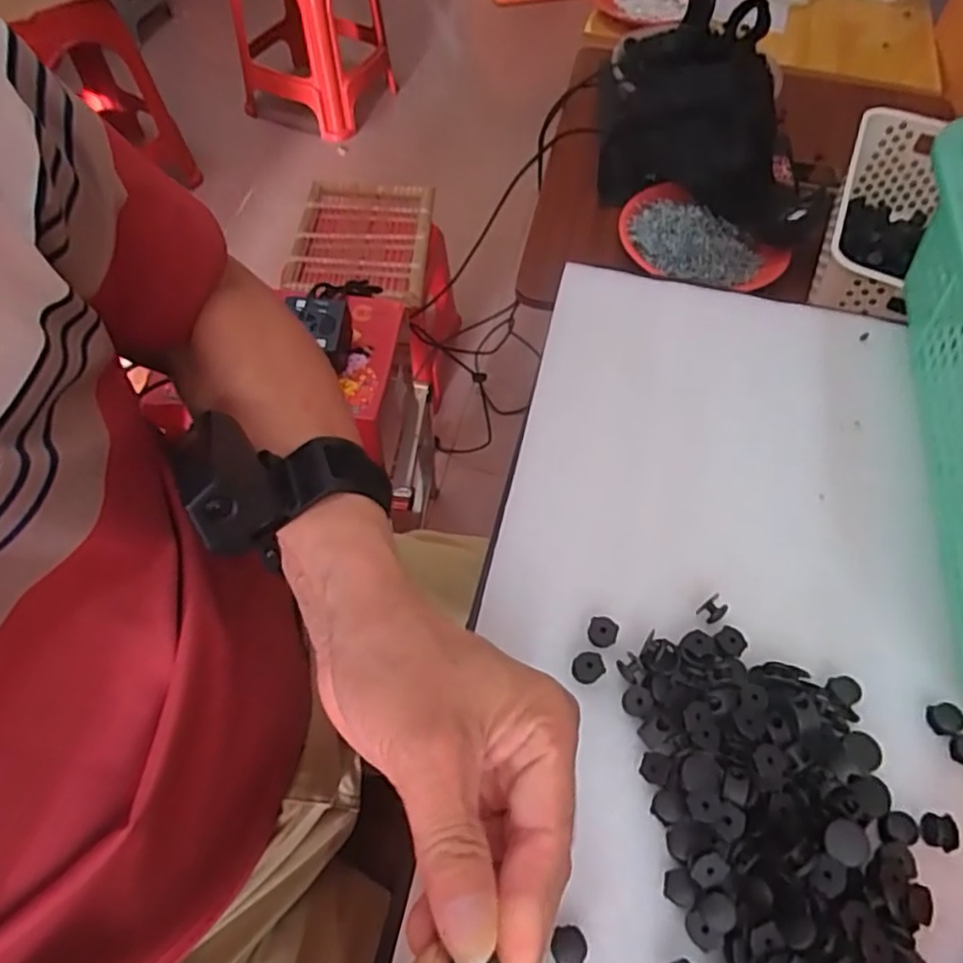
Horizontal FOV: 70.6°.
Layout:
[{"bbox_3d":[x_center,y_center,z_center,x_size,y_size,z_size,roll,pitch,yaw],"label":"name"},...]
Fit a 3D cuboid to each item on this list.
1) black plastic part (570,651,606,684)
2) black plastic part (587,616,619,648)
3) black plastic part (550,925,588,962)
[{"bbox_3d":[0.049,0.086,0.313,0.015,0.005,0.013,-18,59,-9],"label":"black plastic part"},{"bbox_3d":[0.057,0.072,0.323,0.014,0.006,0.013,-1,58,2],"label":"black plastic part"},{"bbox_3d":[0.033,0.178,0.260,0.013,0.010,0.013,-2,58,1],"label":"black plastic part"}]

